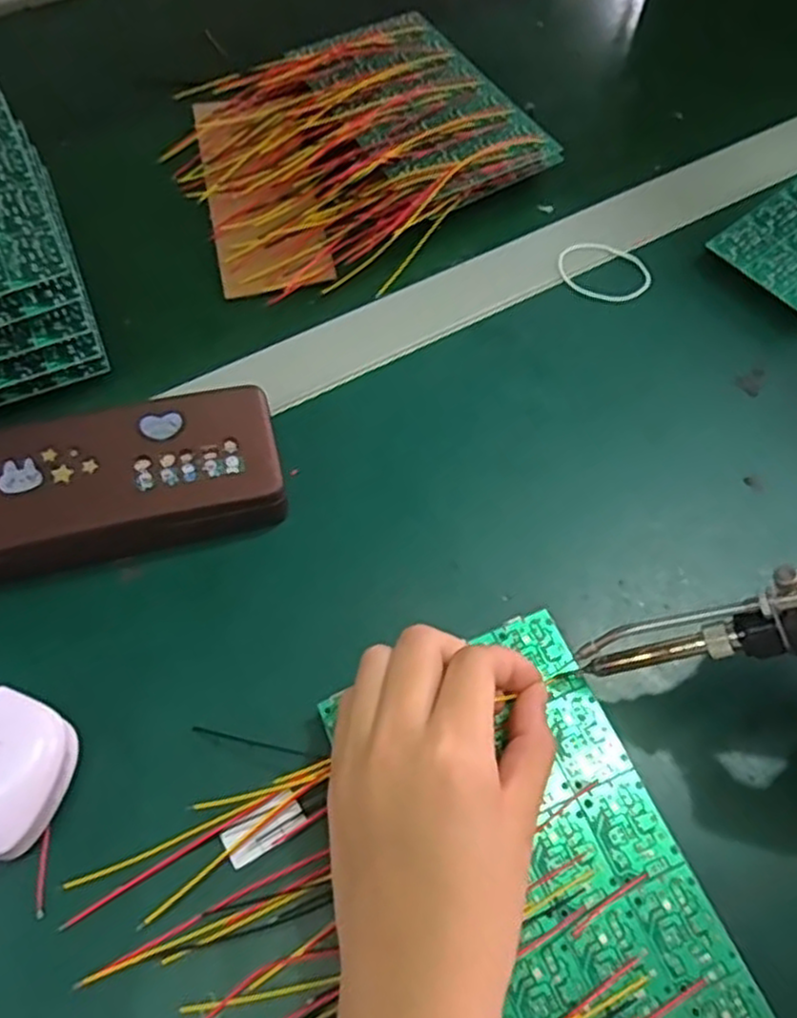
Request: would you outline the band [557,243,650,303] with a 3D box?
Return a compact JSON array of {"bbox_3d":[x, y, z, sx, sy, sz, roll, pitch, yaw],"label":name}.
[{"bbox_3d":[0.119,-0.137,0.423,0.052,0.005,0.042,8,61,4],"label":"band"}]

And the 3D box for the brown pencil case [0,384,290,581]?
[{"bbox_3d":[-0.127,-0.006,0.324,0.151,0.042,0.067,-13,61,-8],"label":"brown pencil case"}]

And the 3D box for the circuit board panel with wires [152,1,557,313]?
[{"bbox_3d":[-0.032,-0.230,0.461,0.205,0.036,0.187,-22,63,-12],"label":"circuit board panel with wires"}]

